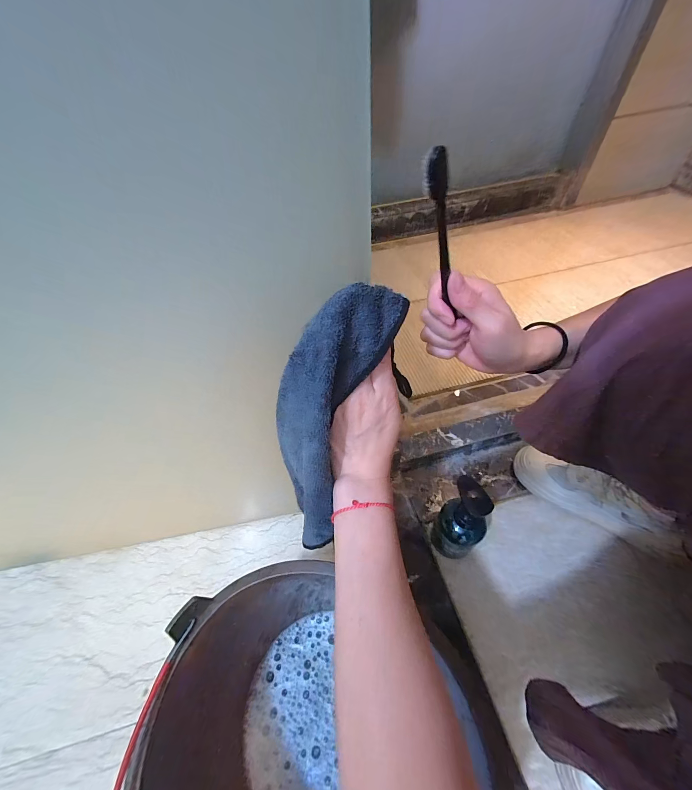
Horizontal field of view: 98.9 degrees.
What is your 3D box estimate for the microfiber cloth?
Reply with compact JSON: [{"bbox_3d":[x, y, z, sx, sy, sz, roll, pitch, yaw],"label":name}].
[{"bbox_3d":[-0.013,0.028,0.244,0.079,0.228,0.055,23,22,20],"label":"microfiber cloth"}]

